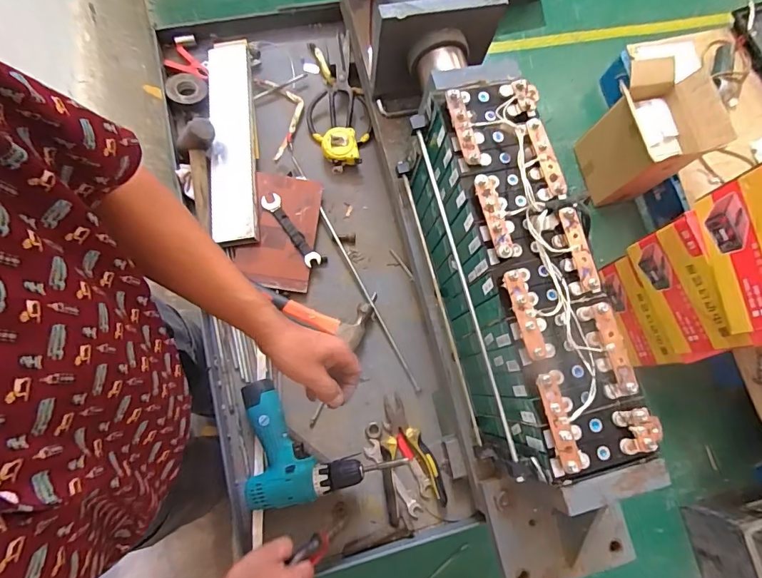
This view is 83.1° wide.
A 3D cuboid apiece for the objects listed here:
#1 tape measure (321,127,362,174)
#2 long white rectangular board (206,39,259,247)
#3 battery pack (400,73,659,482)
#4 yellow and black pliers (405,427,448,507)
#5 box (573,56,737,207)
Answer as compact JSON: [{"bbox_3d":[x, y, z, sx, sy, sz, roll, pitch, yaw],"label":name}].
[{"bbox_3d":[-0.078,-0.273,0.839,0.071,0.039,0.072,-14,79,-8],"label":"tape measure"},{"bbox_3d":[-0.277,-0.271,0.793,0.086,0.029,0.401,-4,78,-6],"label":"long white rectangular board"},{"bbox_3d":[0.180,-0.015,0.614,0.161,0.215,0.501,-13,79,-8],"label":"battery pack"},{"bbox_3d":[0.082,0.301,0.733,0.025,0.019,0.138,-25,81,-10],"label":"yellow and black pliers"},{"bbox_3d":[0.916,-0.523,1.495,0.267,0.357,0.330,-11,79,-7],"label":"box"}]

